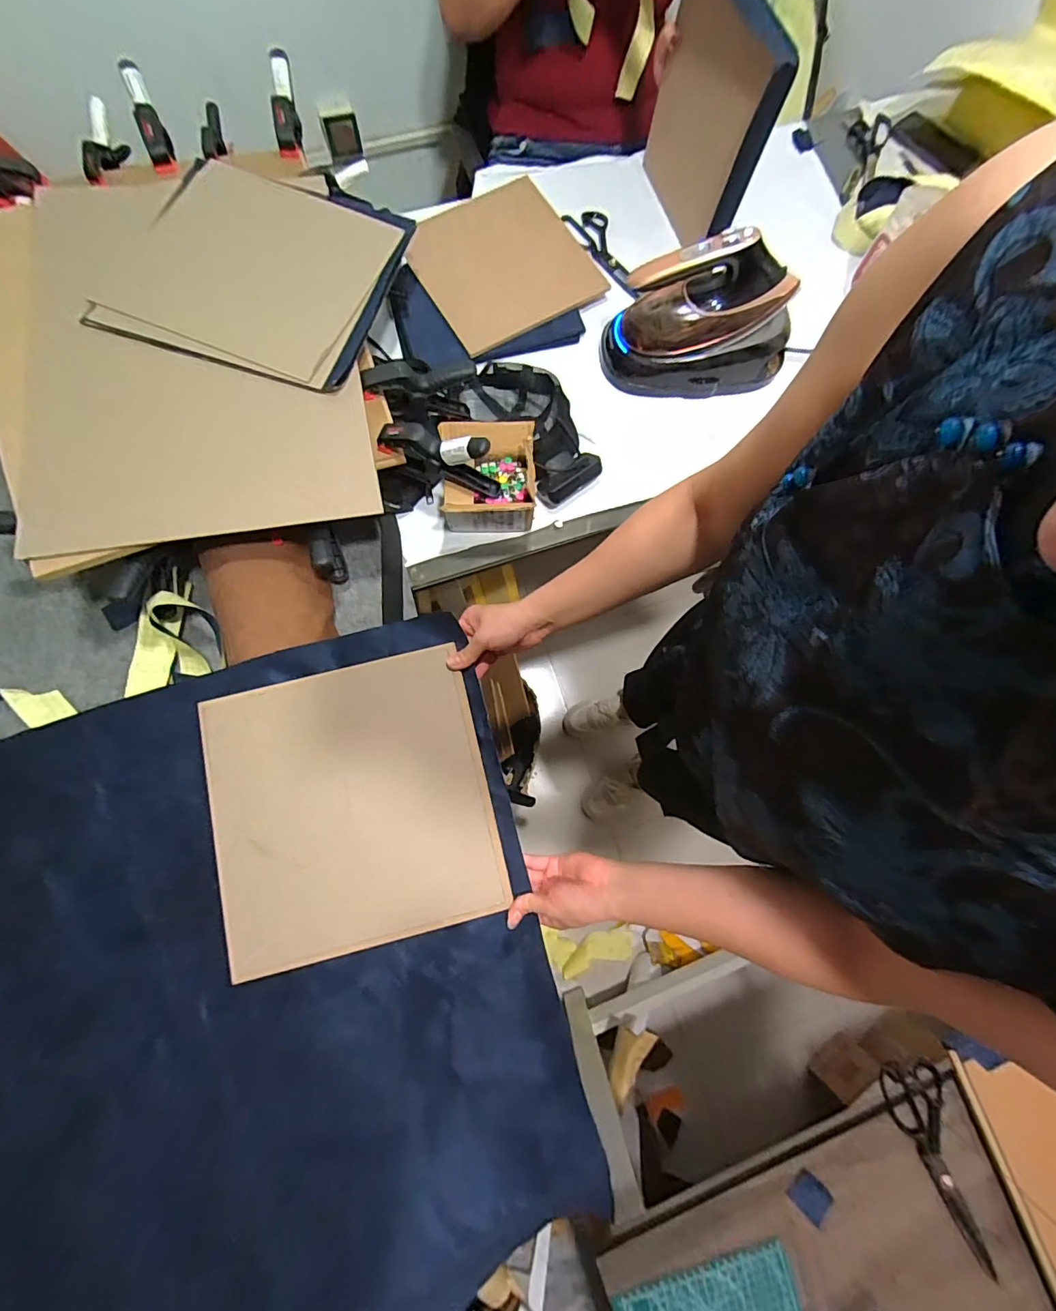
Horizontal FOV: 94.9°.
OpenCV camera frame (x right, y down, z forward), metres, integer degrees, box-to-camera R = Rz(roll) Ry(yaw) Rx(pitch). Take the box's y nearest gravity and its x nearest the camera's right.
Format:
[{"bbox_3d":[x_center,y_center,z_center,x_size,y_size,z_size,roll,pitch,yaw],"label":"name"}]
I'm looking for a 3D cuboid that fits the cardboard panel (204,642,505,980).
[{"bbox_3d":[-0.199,0.165,0.555,0.296,0.014,0.304,-13,80,-8],"label":"cardboard panel"}]

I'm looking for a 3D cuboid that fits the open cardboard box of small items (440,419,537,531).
[{"bbox_3d":[-0.057,-0.250,0.714,0.132,0.112,0.128,-2,78,-2],"label":"open cardboard box of small items"}]

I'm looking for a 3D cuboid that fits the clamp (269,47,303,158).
[{"bbox_3d":[-0.387,-0.872,0.770,0.044,0.068,0.186,-11,79,-4],"label":"clamp"}]

